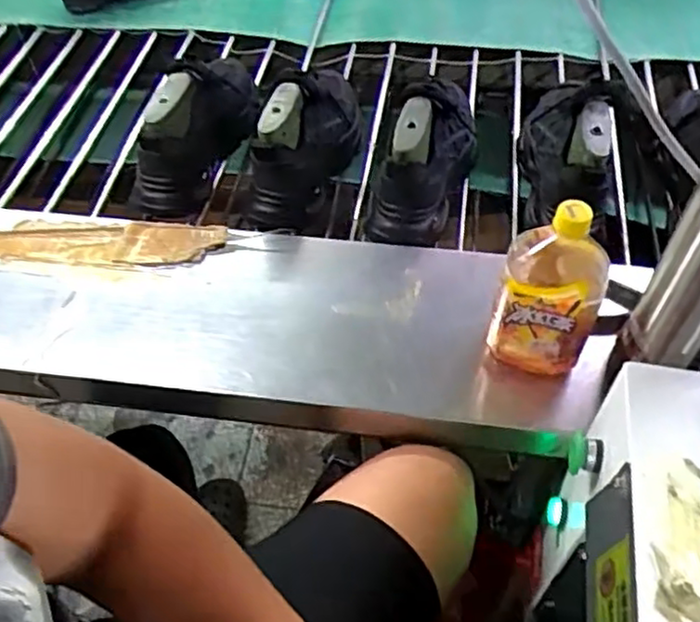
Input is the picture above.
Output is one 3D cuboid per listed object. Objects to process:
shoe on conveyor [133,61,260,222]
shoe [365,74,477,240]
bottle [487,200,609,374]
[{"bbox_3d":[-0.208,-0.252,0.950,0.092,0.124,0.230,12,54,12],"label":"shoe on conveyor"},{"bbox_3d":[0.098,-0.202,0.906,0.095,0.137,0.223,16,55,15],"label":"shoe"},{"bbox_3d":[0.190,-0.019,0.671,0.092,0.193,0.067,9,54,11],"label":"bottle"}]

